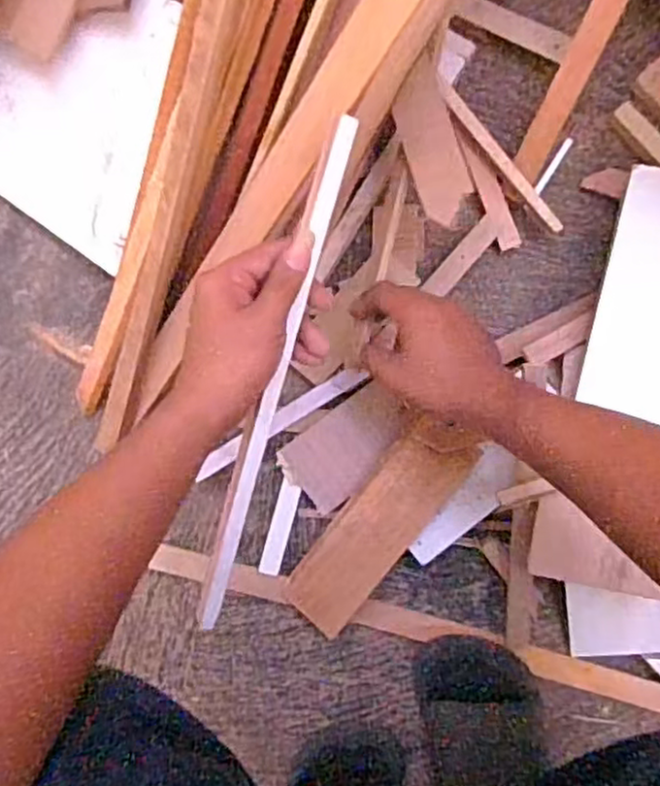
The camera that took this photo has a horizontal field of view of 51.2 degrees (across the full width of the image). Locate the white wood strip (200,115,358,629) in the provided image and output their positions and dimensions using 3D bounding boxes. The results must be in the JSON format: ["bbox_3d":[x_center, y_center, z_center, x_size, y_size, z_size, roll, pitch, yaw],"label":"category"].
[{"bbox_3d":[-0.043,0.001,0.491,0.017,0.014,0.381,17,104,0],"label":"white wood strip"}]

